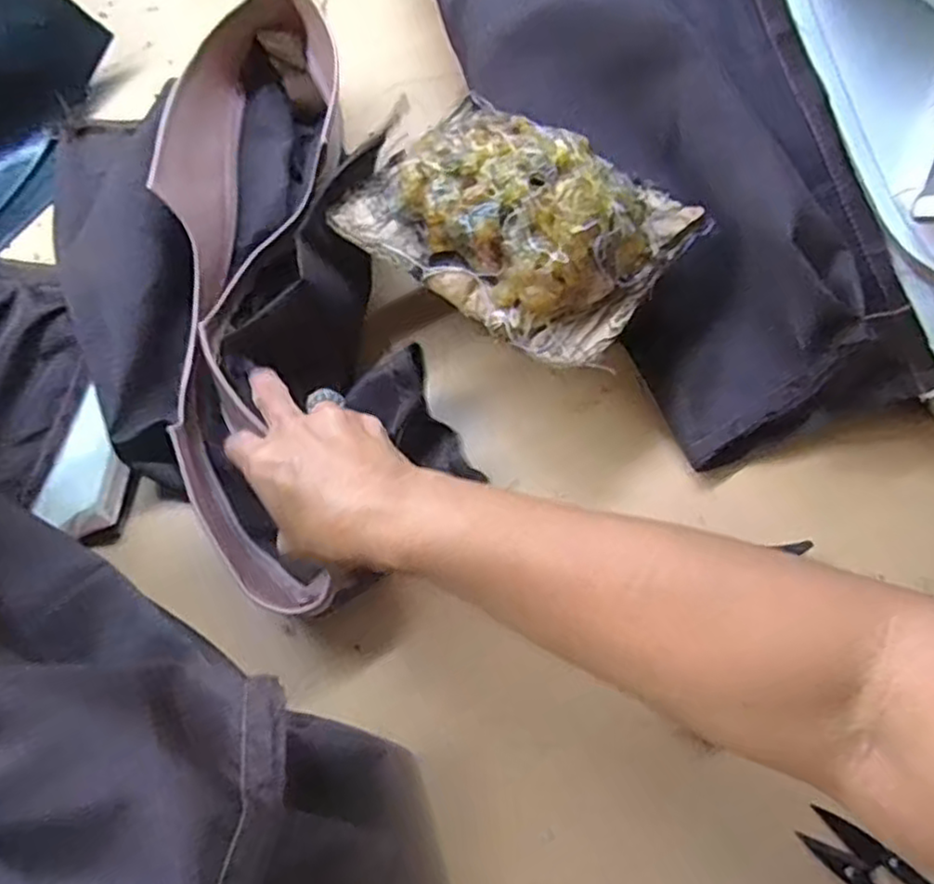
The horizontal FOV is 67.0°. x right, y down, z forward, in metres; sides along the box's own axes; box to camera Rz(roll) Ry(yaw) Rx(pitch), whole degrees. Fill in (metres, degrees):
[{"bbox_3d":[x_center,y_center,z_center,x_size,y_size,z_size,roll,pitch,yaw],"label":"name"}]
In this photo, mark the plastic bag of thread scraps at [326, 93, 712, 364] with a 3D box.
[{"bbox_3d":[0.025,-0.126,0.354,0.159,0.059,0.111,33,73,14],"label":"plastic bag of thread scraps"}]

